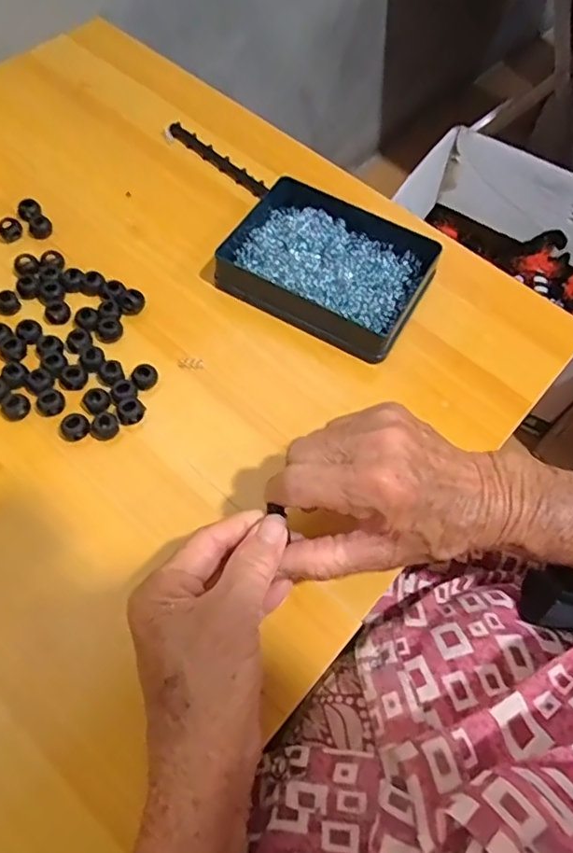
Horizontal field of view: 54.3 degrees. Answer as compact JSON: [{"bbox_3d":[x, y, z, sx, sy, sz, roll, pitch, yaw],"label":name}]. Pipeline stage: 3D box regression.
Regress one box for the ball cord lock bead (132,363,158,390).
[{"bbox_3d":[-0.099,-0.035,0.390,0.018,0.011,0.017,2,62,-3],"label":"ball cord lock bead"}]

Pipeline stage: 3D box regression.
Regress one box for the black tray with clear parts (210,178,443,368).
[{"bbox_3d":[0.030,-0.125,0.434,0.150,0.031,0.108,28,64,10],"label":"black tray with clear parts"}]

